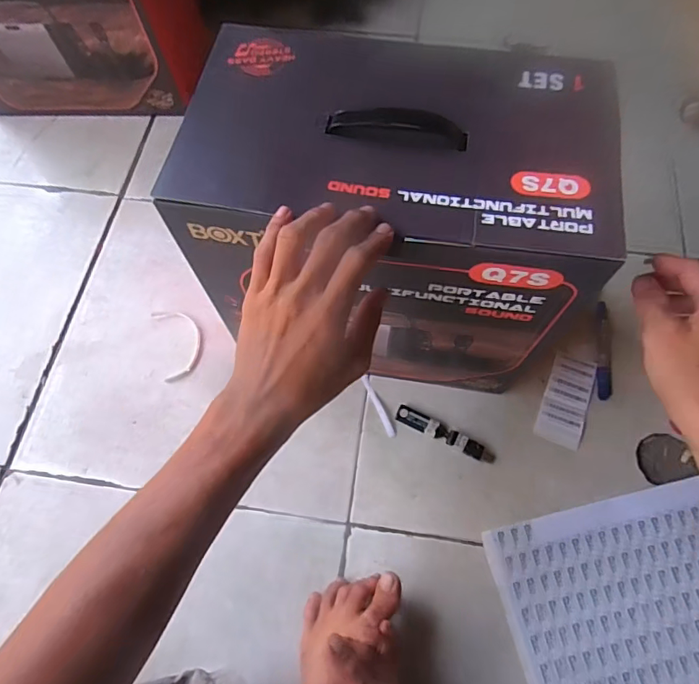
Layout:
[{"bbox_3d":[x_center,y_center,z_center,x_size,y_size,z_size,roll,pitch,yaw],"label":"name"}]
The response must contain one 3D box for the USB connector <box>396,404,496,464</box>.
[{"bbox_3d":[0.112,0.109,0.573,0.121,0.012,0.020,26,70,12],"label":"USB connector"}]

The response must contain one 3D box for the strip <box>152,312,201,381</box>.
[{"bbox_3d":[-0.219,0.000,0.629,0.054,0.007,0.100,-18,68,-6],"label":"strip"}]

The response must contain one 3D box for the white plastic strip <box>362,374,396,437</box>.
[{"bbox_3d":[0.036,0.078,0.593,0.010,0.005,0.081,-22,68,-8],"label":"white plastic strip"}]

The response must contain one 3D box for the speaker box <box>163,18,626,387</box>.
[{"bbox_3d":[0.047,-0.100,0.486,0.338,0.286,0.191,7,64,6],"label":"speaker box"}]

